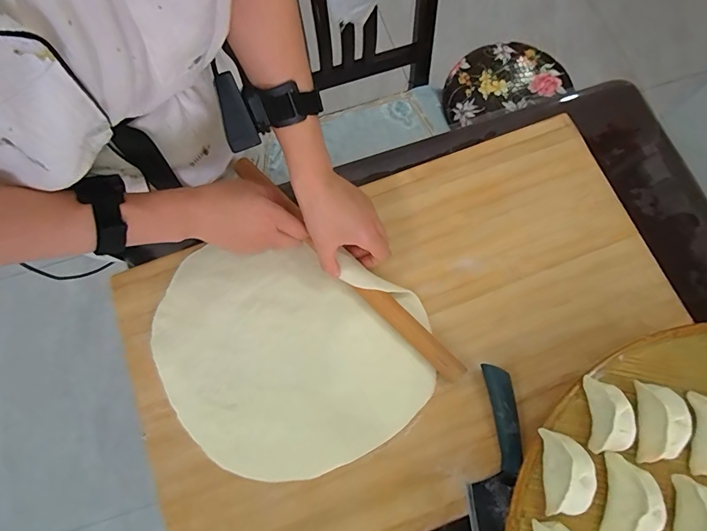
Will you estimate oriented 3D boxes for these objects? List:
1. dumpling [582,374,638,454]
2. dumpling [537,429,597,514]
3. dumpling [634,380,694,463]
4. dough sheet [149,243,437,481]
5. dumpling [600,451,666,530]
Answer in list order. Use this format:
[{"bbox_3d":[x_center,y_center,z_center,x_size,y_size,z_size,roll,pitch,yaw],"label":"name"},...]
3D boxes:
[{"bbox_3d":[0.226,0.131,0.354,0.030,0.023,0.061,2,75,2],"label":"dumpling"},{"bbox_3d":[0.184,0.176,0.342,0.034,0.028,0.065,1,75,2],"label":"dumpling"},{"bbox_3d":[0.268,0.138,0.349,0.032,0.027,0.065,8,76,3],"label":"dumpling"},{"bbox_3d":[-0.079,0.105,0.484,0.325,0.029,0.252,-2,75,1],"label":"dough sheet"},{"bbox_3d":[0.233,0.196,0.335,0.038,0.022,0.065,11,76,4],"label":"dumpling"}]

